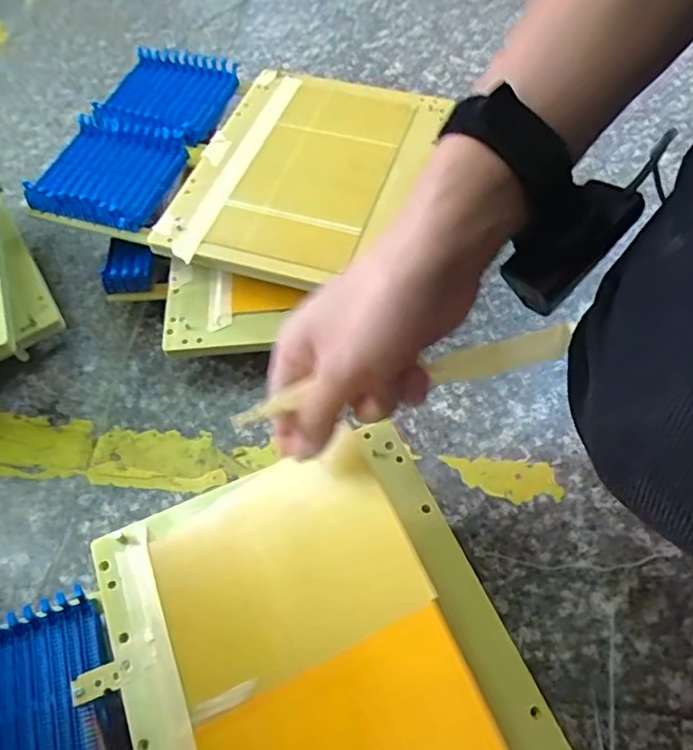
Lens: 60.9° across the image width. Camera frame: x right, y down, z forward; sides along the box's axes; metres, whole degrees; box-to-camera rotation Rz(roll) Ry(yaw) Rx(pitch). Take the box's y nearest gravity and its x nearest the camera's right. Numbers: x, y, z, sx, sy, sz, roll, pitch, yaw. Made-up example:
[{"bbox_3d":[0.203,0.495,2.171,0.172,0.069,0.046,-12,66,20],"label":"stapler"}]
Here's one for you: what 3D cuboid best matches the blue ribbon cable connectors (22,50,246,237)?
[{"bbox_3d":[-0.193,-0.226,0.546,0.107,0.023,0.216,15,60,11],"label":"blue ribbon cable connectors"}]

